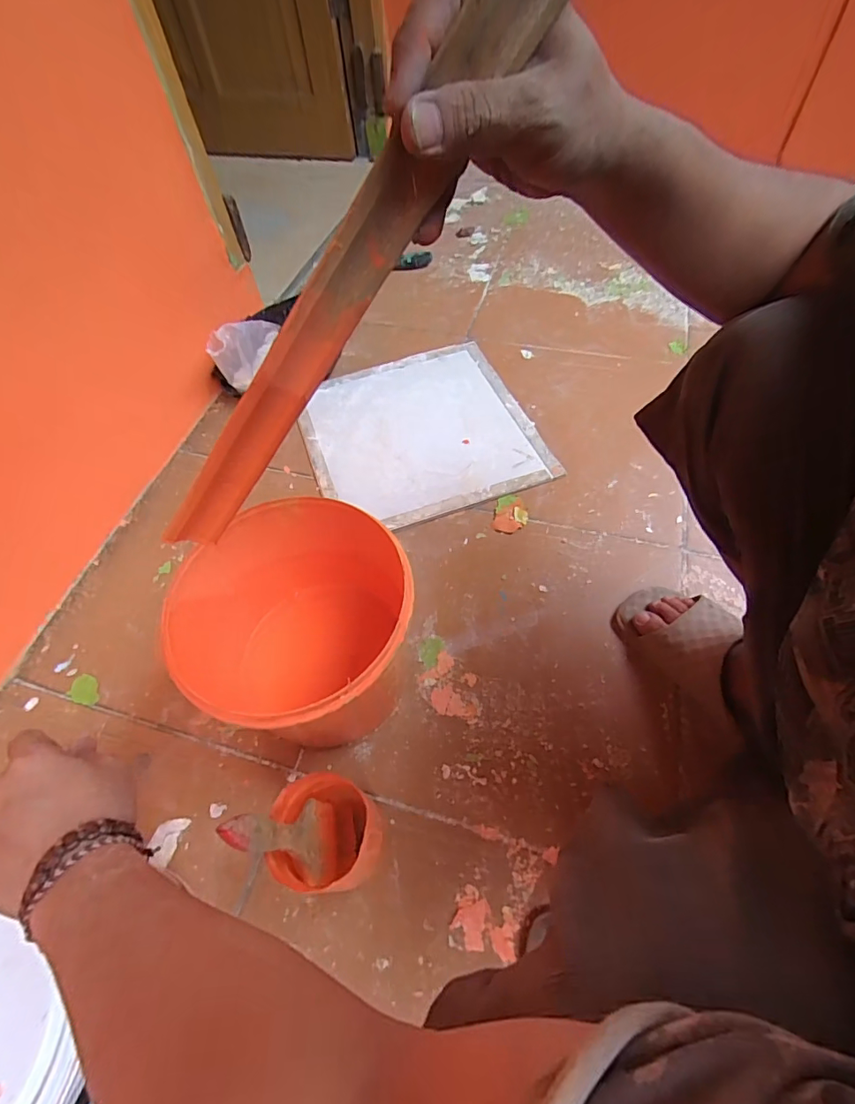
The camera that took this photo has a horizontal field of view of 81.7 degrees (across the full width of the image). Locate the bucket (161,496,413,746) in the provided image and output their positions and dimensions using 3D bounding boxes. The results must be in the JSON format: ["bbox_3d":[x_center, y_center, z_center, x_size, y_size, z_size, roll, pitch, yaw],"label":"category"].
[{"bbox_3d":[-0.115,0.091,0.516,0.210,0.195,0.207,-2,57,4],"label":"bucket"}]

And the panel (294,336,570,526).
[{"bbox_3d":[-0.016,-0.196,0.799,0.344,0.015,0.342,-18,57,-11],"label":"panel"}]

